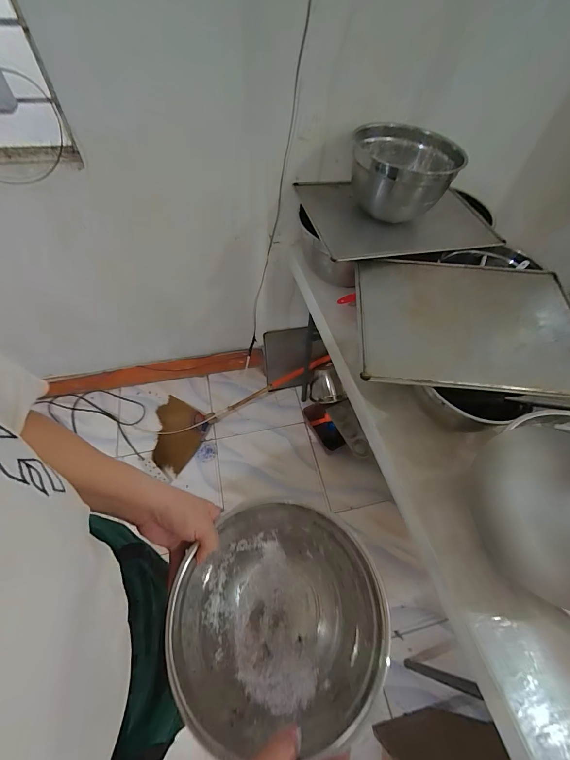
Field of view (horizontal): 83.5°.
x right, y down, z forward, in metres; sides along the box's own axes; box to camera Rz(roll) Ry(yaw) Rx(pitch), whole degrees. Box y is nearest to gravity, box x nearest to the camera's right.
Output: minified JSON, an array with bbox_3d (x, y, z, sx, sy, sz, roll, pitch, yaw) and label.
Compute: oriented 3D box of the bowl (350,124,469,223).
[{"bbox_3d":[0.269,-0.480,0.753,0.215,0.136,0.210,6,56,1],"label":"bowl"}]

